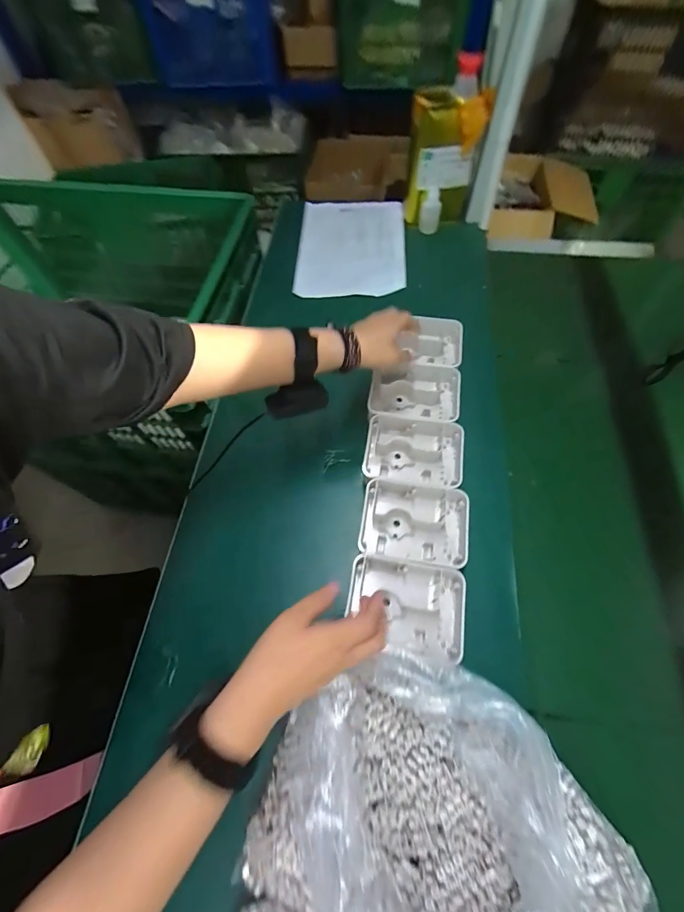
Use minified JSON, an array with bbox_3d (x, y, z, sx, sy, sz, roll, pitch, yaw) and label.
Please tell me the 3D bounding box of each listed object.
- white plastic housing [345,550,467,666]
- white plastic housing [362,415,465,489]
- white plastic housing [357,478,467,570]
[{"bbox_3d":[0.073,0.171,0.429,0.124,0.043,0.099,11,63,8],"label":"white plastic housing"},{"bbox_3d":[0.098,-0.002,0.523,0.134,0.042,0.092,11,63,8],"label":"white plastic housing"},{"bbox_3d":[0.092,0.090,0.481,0.136,0.044,0.100,10,63,8],"label":"white plastic housing"}]

